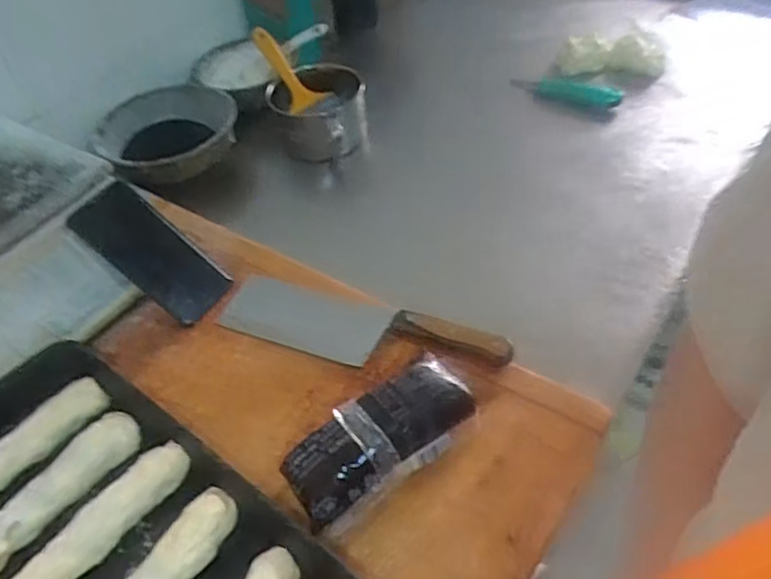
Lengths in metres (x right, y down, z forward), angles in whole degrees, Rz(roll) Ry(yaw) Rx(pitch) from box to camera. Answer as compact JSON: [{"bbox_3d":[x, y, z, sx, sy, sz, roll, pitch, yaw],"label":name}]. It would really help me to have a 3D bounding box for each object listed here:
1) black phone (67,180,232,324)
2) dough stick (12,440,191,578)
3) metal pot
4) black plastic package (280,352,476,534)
[{"bbox_3d":[-0.239,-0.038,0.661,0.157,0.010,0.070,43,73,-11],"label":"black phone"},{"bbox_3d":[-0.231,0.191,0.492,0.036,0.029,0.186,27,57,28],"label":"dough stick"},{"bbox_3d":[-0.084,-0.221,0.815,0.117,0.082,0.110,-4,48,4],"label":"metal pot"},{"bbox_3d":[-0.004,0.124,0.531,0.167,0.058,0.064,-31,52,-20],"label":"black plastic package"}]

